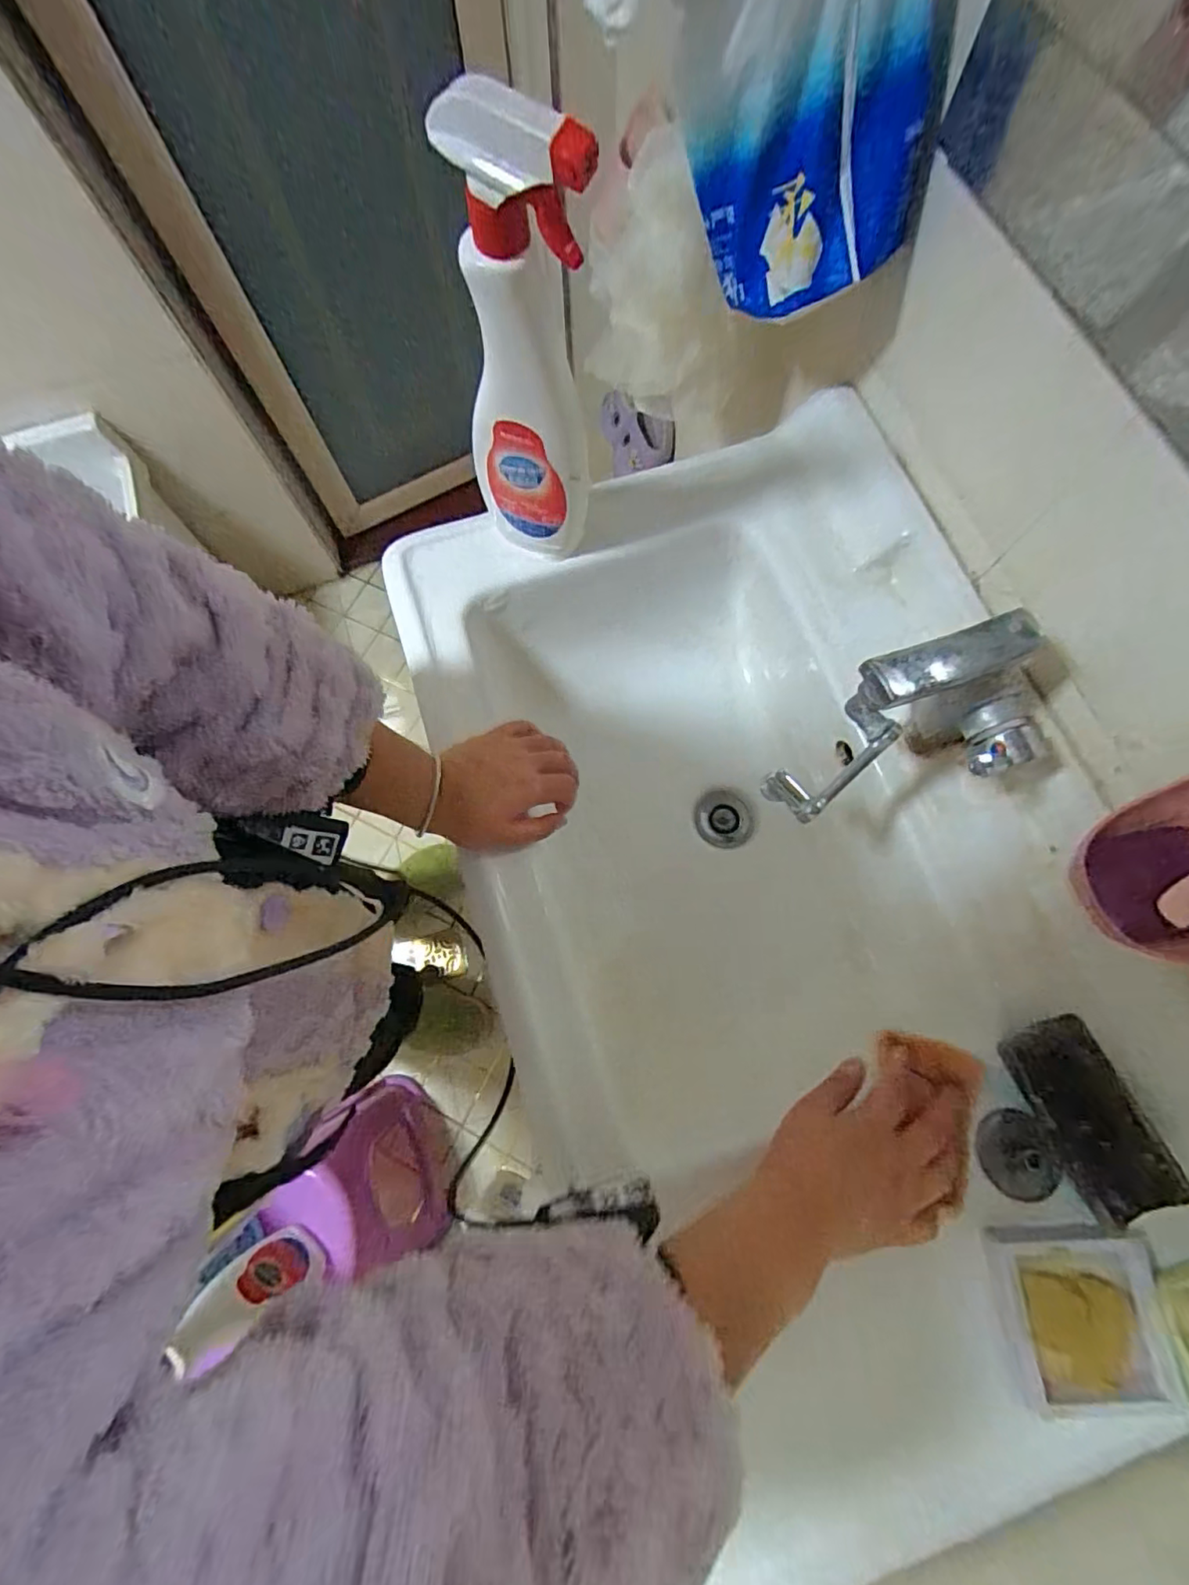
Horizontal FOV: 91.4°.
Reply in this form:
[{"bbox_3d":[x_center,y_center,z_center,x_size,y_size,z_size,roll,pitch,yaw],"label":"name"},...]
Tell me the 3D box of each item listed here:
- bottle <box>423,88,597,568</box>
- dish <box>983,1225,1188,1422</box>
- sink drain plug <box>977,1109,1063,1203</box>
[{"bbox_3d":[-0.046,-0.293,0.415,0.094,0.312,0.058,25,75,1],"label":"bottle"},{"bbox_3d":[0.305,0.325,0.360,0.096,0.017,0.094,-4,73,0],"label":"dish"},{"bbox_3d":[0.292,0.250,0.400,0.046,0.015,0.053,-13,63,28],"label":"sink drain plug"}]

